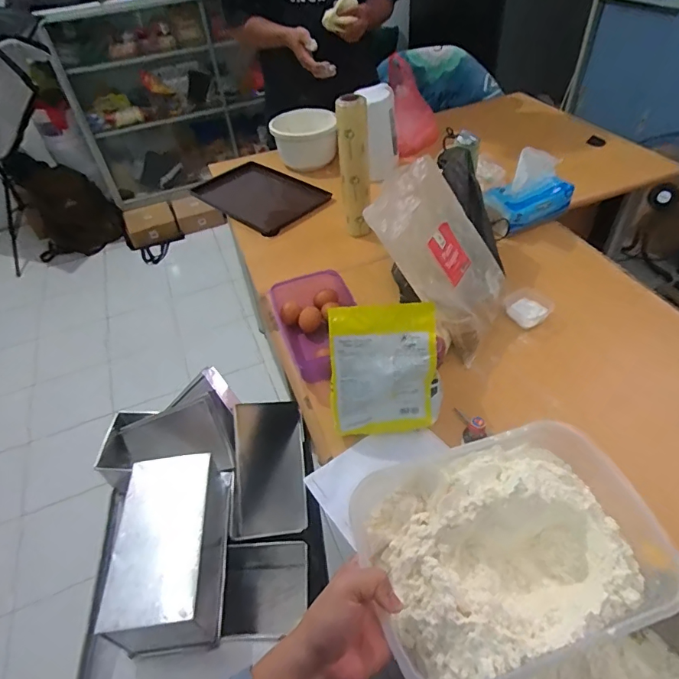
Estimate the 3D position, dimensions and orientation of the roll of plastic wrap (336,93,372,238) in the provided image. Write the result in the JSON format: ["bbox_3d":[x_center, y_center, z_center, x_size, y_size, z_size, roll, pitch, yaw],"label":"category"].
[{"bbox_3d":[0.035,-0.373,1.014,0.065,0.296,0.055,-6,46,1],"label":"roll of plastic wrap"}]

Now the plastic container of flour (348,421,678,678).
[{"bbox_3d":[0.144,0.178,0.396,0.236,0.064,0.181,-17,47,-10],"label":"plastic container of flour"}]

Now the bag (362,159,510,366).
[{"bbox_3d":[0.192,-0.149,0.800,0.208,0.326,0.048,-49,24,-23],"label":"bag"}]

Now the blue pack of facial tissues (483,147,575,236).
[{"bbox_3d":[0.440,-0.354,1.041,0.191,0.152,0.096,-22,48,-15],"label":"blue pack of facial tissues"}]

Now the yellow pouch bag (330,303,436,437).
[{"bbox_3d":[0.066,0.053,0.681,0.150,0.206,0.034,-3,21,-2],"label":"yellow pouch bag"}]

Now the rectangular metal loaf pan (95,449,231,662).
[{"bbox_3d":[-0.253,0.306,0.696,0.131,0.123,0.276,-7,46,0],"label":"rectangular metal loaf pan"}]

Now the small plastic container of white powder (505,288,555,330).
[{"bbox_3d":[0.367,-0.063,0.884,0.073,0.038,0.083,-33,52,-24],"label":"small plastic container of white powder"}]

